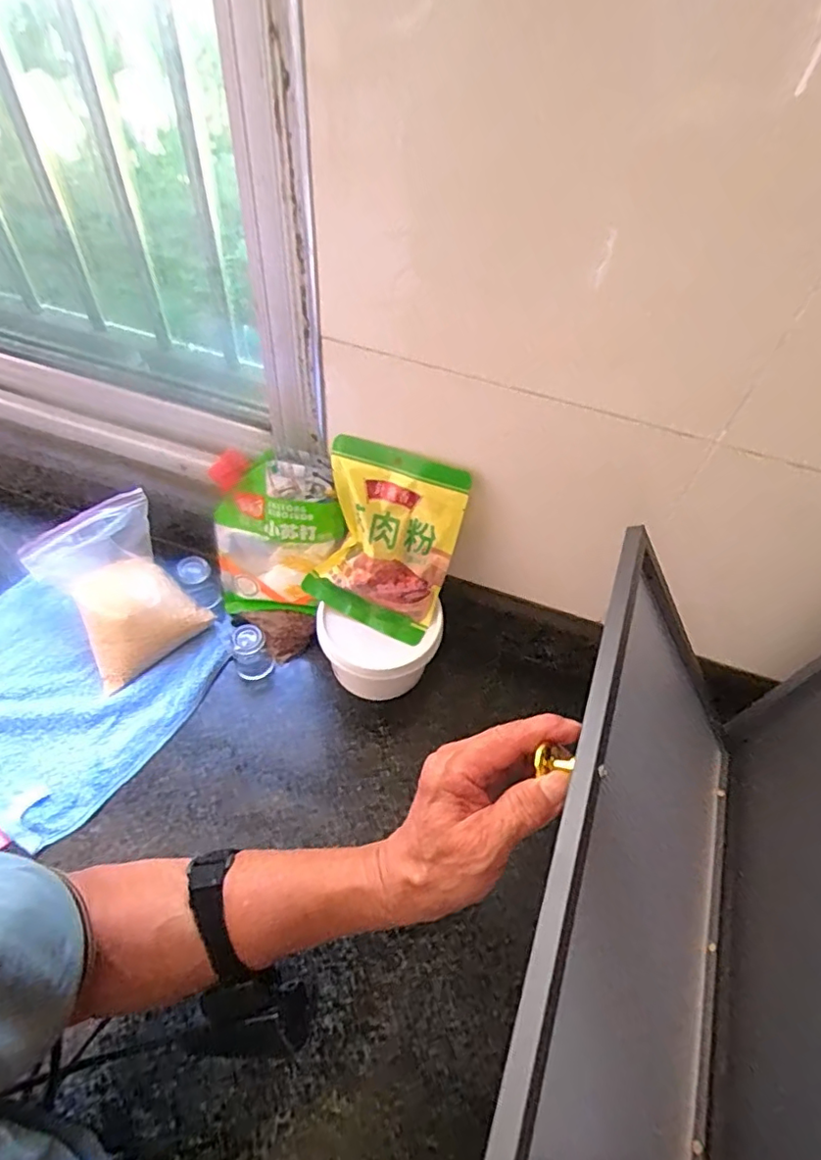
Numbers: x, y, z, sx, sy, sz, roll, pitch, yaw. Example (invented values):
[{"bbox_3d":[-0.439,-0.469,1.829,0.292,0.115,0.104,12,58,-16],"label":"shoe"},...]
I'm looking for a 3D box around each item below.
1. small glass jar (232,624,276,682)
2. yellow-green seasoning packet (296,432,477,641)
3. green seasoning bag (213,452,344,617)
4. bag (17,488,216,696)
[{"bbox_3d":[-0.176,0.078,0.639,0.039,0.054,0.045,-24,60,-20],"label":"small glass jar"},{"bbox_3d":[-0.027,-0.037,0.572,0.133,0.181,0.031,20,26,6],"label":"yellow-green seasoning packet"},{"bbox_3d":[-0.141,-0.040,0.622,0.130,0.193,0.031,10,38,0],"label":"green seasoning bag"},{"bbox_3d":[-0.323,0.006,0.647,0.137,0.088,0.184,-34,64,-25],"label":"bag"}]

